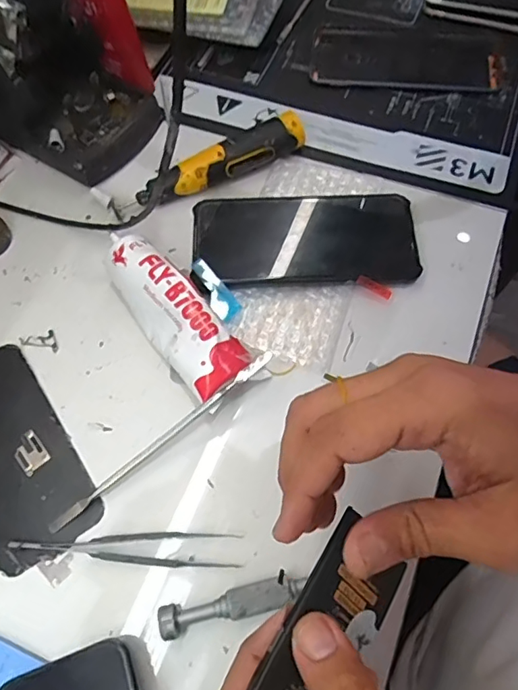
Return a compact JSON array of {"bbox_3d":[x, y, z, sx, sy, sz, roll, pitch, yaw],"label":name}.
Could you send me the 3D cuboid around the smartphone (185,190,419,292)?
[{"bbox_3d":[0.035,-0.081,0.387,0.165,0.012,0.077,-3,64,-2],"label":"smartphone"}]

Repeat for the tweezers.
[{"bbox_3d":[-0.077,0.119,0.308,0.131,0.006,0.020,2,64,2],"label":"tweezers"}]

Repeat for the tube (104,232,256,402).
[{"bbox_3d":[-0.060,-0.021,0.358,0.044,0.036,0.135,-39,69,-16],"label":"tube"}]

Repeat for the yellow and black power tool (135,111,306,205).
[{"bbox_3d":[-0.029,-0.144,0.419,0.138,0.029,0.023,-27,66,-11],"label":"yellow and black power tool"}]

